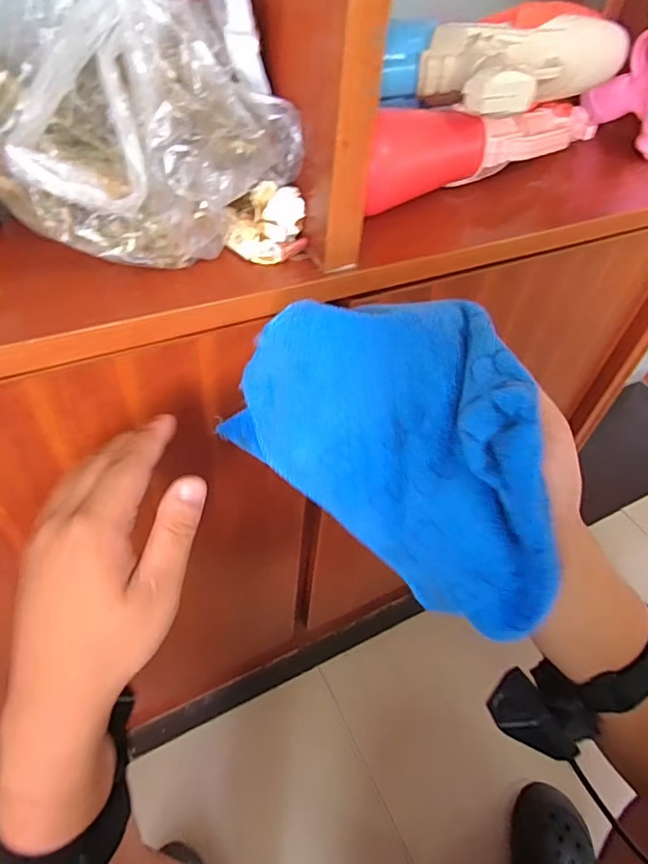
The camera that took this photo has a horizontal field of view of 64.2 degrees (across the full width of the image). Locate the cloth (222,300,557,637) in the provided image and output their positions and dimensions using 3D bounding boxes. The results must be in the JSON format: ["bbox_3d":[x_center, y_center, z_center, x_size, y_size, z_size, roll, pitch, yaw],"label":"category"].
[{"bbox_3d":[0.050,0.002,0.280,0.188,0.126,0.091,31,52,20],"label":"cloth"}]

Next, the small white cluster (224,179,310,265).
[{"bbox_3d":[-0.036,-0.130,0.329,0.051,0.041,0.031,-6,49,-13],"label":"small white cluster"}]

